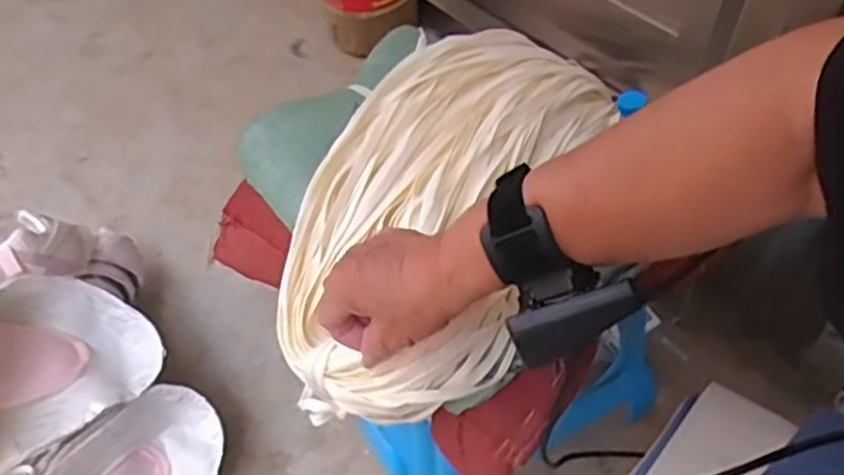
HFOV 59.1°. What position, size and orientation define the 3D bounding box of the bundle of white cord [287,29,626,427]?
[{"bbox_3d":[0.022,-0.040,0.580,0.190,0.068,0.378,17,61,16],"label":"bundle of white cord"}]

